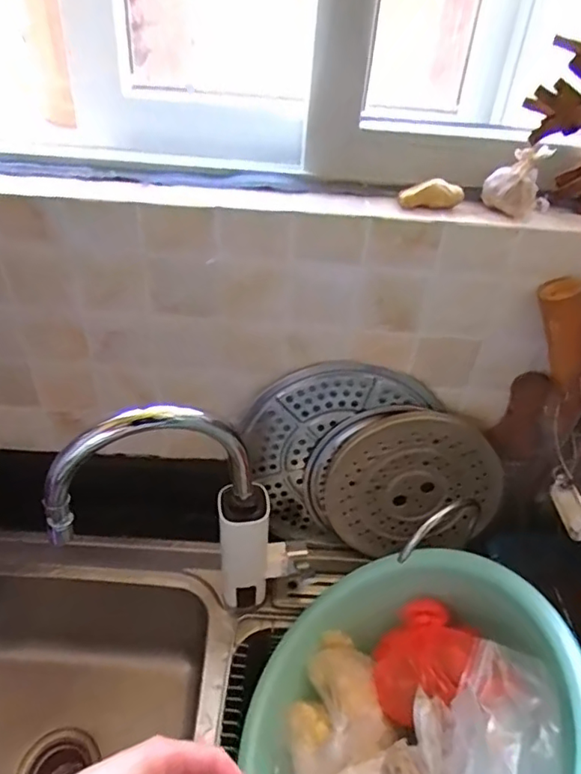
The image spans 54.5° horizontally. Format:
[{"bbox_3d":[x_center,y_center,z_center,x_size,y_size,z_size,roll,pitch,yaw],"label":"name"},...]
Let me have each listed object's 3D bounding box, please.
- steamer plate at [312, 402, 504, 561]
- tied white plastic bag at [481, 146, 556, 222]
[{"bbox_3d":[0.149,0.123,0.731,0.231,0.213,0.024,-12,27,7],"label":"steamer plate"},{"bbox_3d":[0.226,-0.208,0.568,0.052,0.055,0.069,16,41,17],"label":"tied white plastic bag"}]

